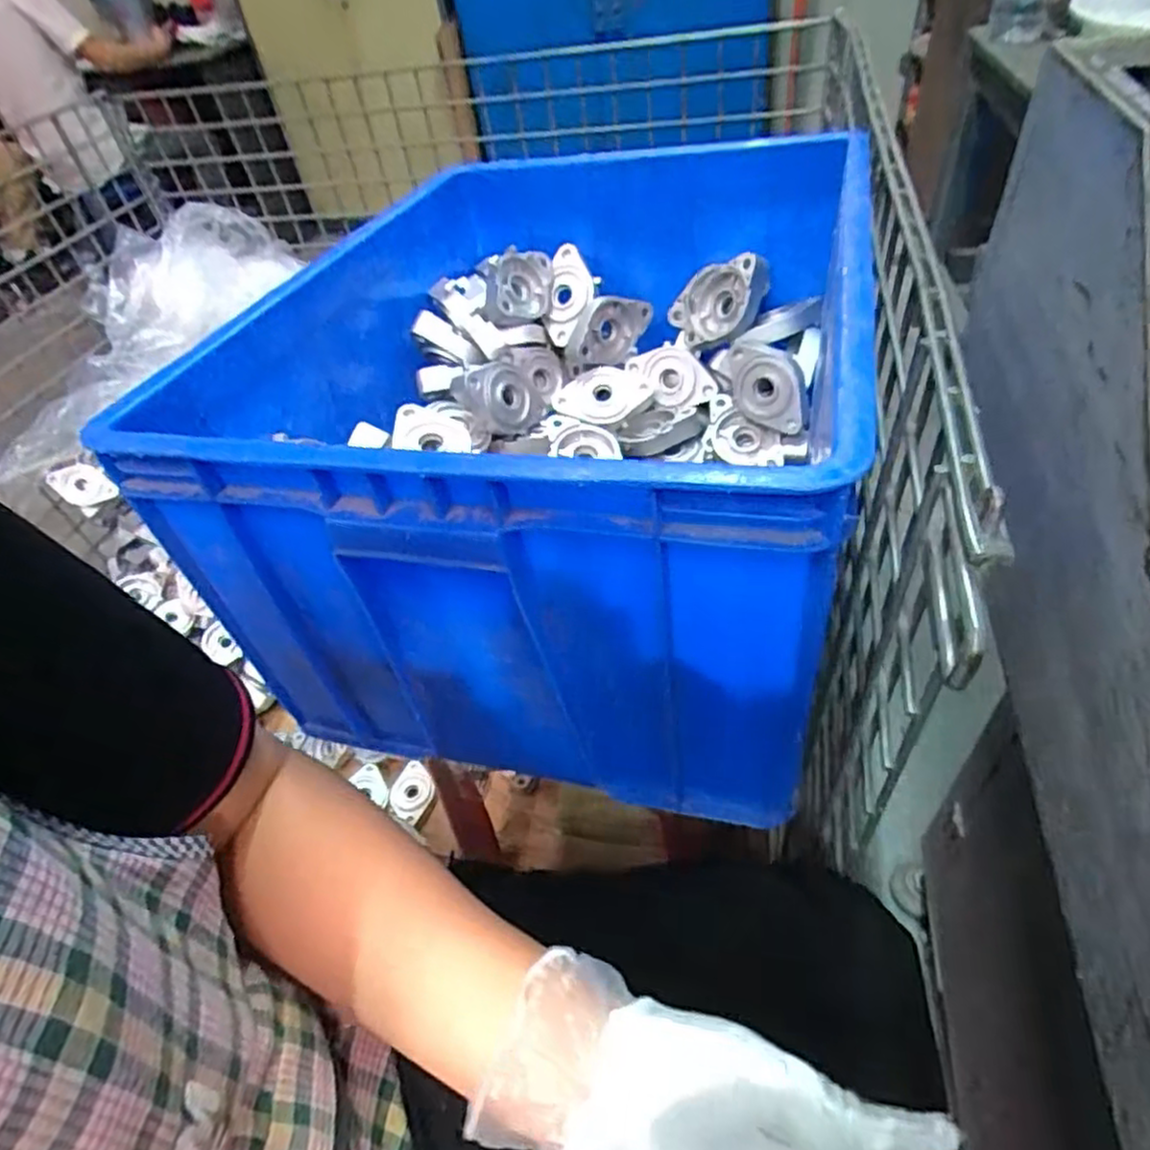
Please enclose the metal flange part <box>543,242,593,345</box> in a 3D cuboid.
[{"bbox_3d":[-0.006,-0.288,0.721,0.050,0.096,0.026,18,18,23],"label":"metal flange part"}]

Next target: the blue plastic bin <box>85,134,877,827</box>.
[{"bbox_3d":[-0.002,-0.144,0.595,0.398,0.278,0.573,6,48,14],"label":"blue plastic bin"}]

